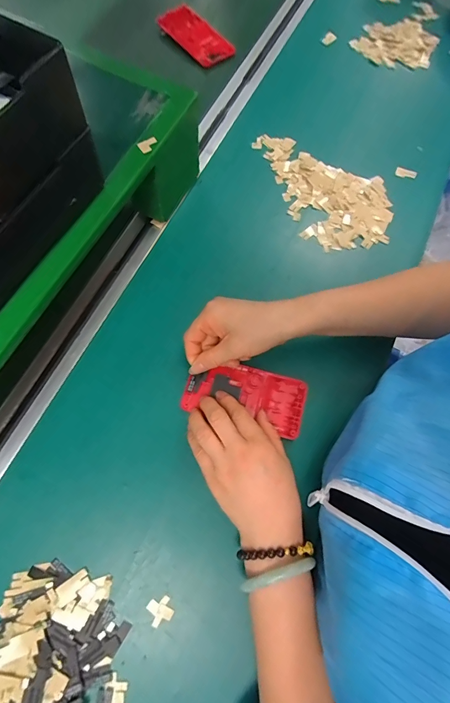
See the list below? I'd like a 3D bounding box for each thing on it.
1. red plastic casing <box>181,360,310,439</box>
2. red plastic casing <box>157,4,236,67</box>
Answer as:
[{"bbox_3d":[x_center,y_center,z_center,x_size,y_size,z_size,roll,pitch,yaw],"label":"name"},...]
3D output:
[{"bbox_3d":[0.020,0.046,0.368,0.121,0.016,0.062,12,70,0],"label":"red plastic casing"},{"bbox_3d":[-0.042,-0.492,0.550,0.066,0.017,0.121,-40,78,-15],"label":"red plastic casing"}]

